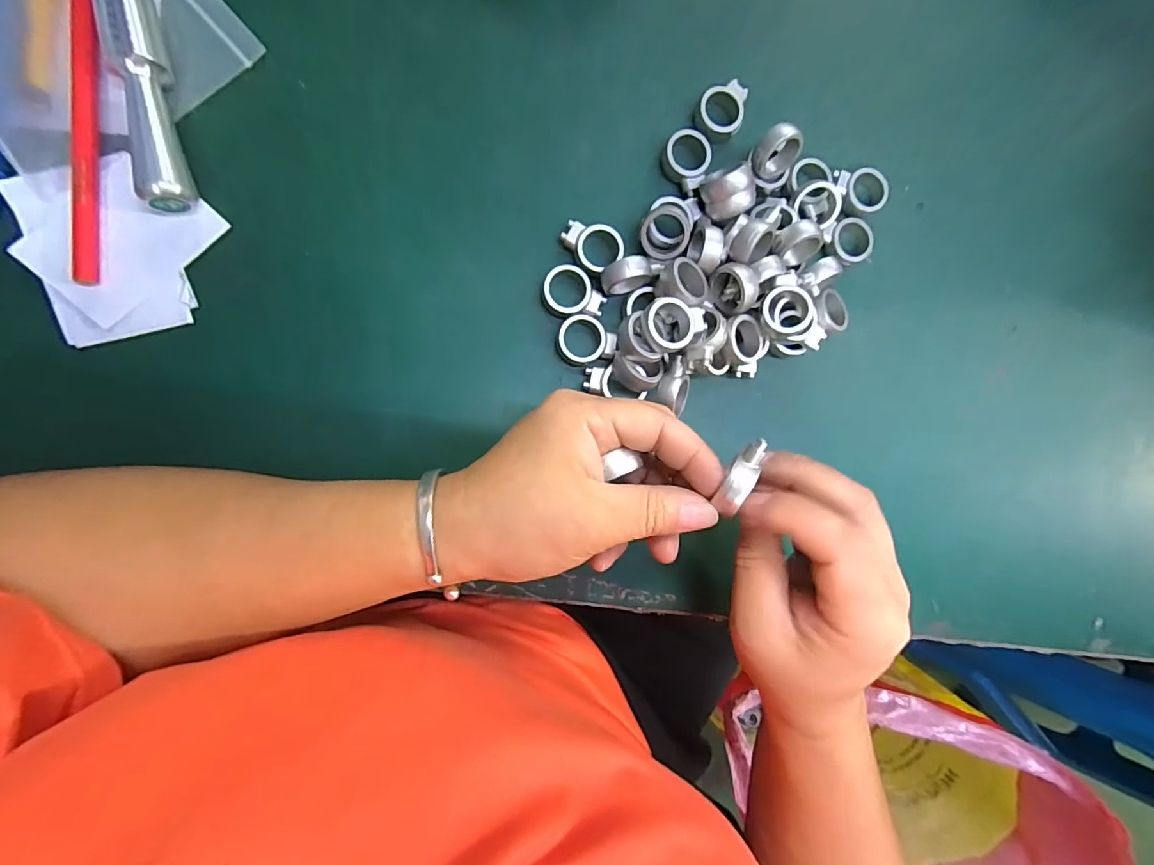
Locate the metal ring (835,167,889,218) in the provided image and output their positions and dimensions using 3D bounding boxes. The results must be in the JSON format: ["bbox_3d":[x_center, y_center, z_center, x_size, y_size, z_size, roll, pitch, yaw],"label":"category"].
[{"bbox_3d":[0.164,-0.140,0.283,0.027,0.013,0.027,0,90,-8],"label":"metal ring"}]

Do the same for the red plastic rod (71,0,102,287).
[{"bbox_3d":[-0.220,-0.145,0.218,0.014,0.013,0.153,1,90,-8],"label":"red plastic rod"}]

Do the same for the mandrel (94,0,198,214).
[{"bbox_3d":[-0.207,-0.217,0.220,0.018,0.022,0.229,-11,91,-8],"label":"mandrel"}]

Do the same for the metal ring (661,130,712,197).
[{"bbox_3d":[0.062,-0.149,0.267,0.028,0.009,0.026,0,90,-8],"label":"metal ring"}]

